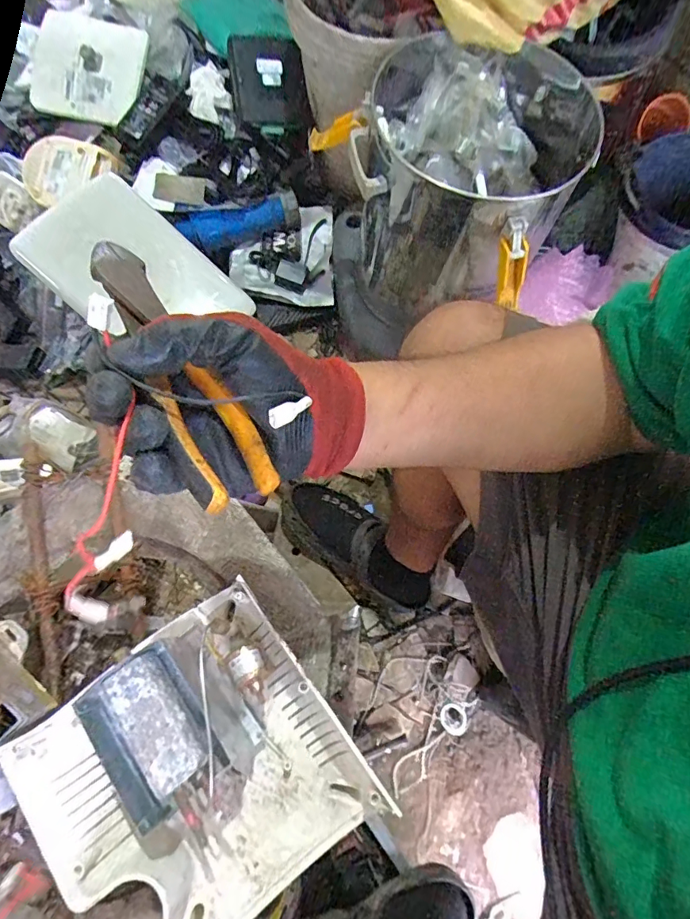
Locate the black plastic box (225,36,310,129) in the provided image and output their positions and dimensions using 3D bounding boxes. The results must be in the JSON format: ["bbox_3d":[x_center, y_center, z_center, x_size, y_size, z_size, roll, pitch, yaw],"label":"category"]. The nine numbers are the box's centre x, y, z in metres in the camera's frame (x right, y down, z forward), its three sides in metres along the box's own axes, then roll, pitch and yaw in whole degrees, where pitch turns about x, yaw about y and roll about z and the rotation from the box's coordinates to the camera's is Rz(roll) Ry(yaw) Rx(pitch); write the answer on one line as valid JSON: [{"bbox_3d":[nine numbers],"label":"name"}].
[{"bbox_3d":[-0.133,-0.669,0.849,0.143,0.120,0.030,7,37,5],"label":"black plastic box"}]

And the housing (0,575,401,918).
[{"bbox_3d":[-0.107,0.238,0.365,0.203,0.094,0.215,-37,77,-12],"label":"housing"}]

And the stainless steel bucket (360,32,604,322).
[{"bbox_3d":[0.175,-0.401,0.737,0.283,0.300,0.310,0,72,-1],"label":"stainless steel bucket"}]

